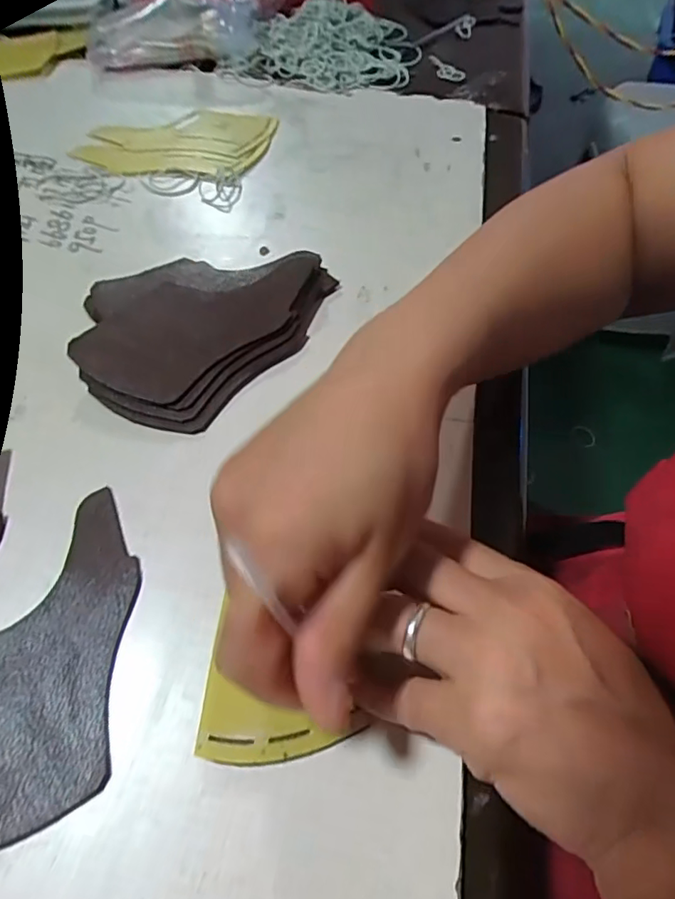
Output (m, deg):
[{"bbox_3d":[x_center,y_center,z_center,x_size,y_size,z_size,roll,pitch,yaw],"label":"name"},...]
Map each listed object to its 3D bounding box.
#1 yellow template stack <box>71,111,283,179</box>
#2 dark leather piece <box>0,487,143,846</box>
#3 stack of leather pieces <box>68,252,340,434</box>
[{"bbox_3d":[-0.133,-0.260,0.451,0.151,0.006,0.100,7,58,3],"label":"yellow template stack"},{"bbox_3d":[-0.129,0.088,0.239,0.070,0.005,0.142,-1,58,-2],"label":"dark leather piece"},{"bbox_3d":[-0.087,-0.089,0.338,0.126,0.021,0.160,36,63,19],"label":"stack of leather pieces"}]

